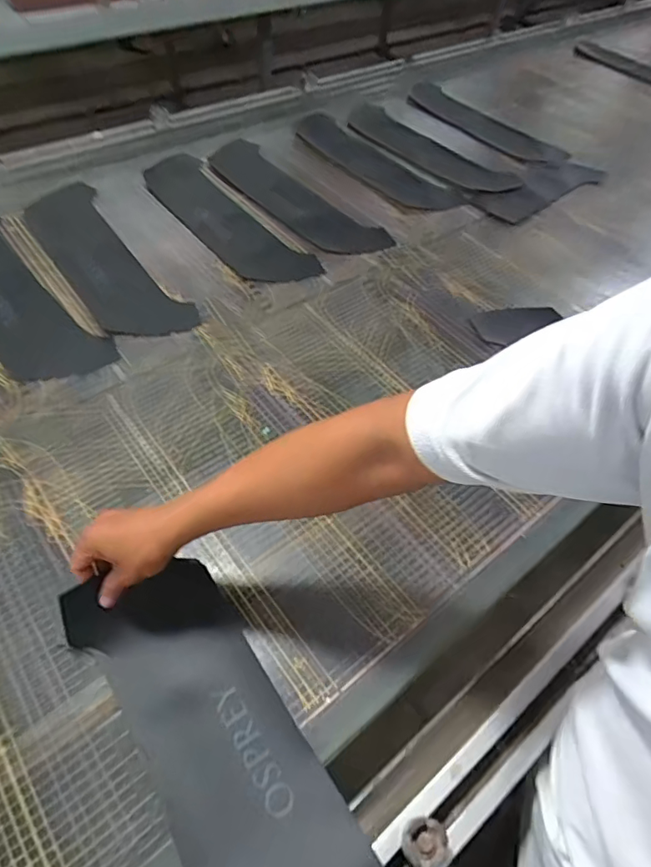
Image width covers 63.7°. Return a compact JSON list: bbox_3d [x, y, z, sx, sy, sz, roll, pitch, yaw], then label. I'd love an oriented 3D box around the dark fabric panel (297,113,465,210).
[{"bbox_3d":[0.115,-0.609,1.176,0.143,0.038,0.398,-36,65,-26],"label":"dark fabric panel"}]

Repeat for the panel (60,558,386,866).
[{"bbox_3d":[-0.085,0.306,0.475,0.146,0.051,0.475,-27,55,-22],"label":"panel"}]

